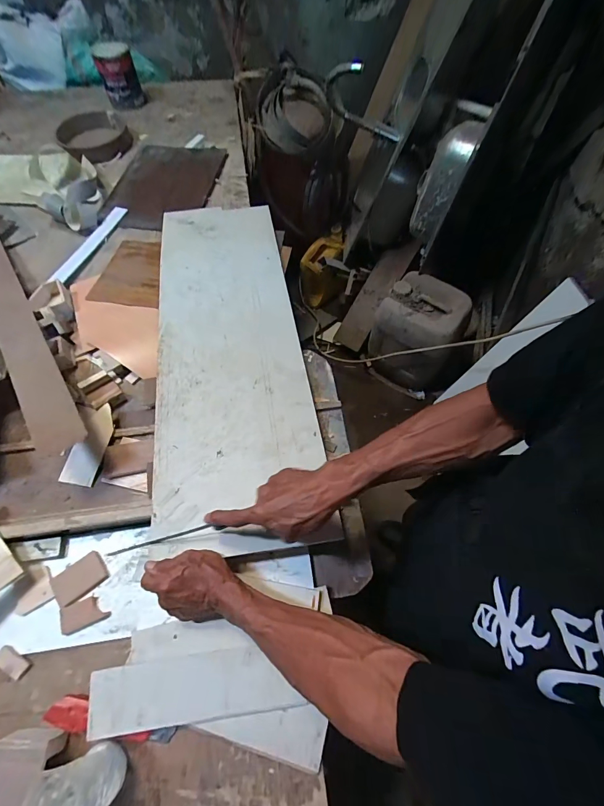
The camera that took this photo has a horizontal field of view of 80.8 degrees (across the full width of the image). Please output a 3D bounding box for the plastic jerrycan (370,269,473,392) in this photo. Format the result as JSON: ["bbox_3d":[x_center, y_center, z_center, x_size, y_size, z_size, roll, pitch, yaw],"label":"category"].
[{"bbox_3d":[0.430,-0.242,1.349,0.300,0.347,0.263,30,68,15],"label":"plastic jerrycan"}]

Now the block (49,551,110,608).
[{"bbox_3d":[-0.311,0.244,0.497,0.065,0.005,0.047,-37,68,-16],"label":"block"}]

